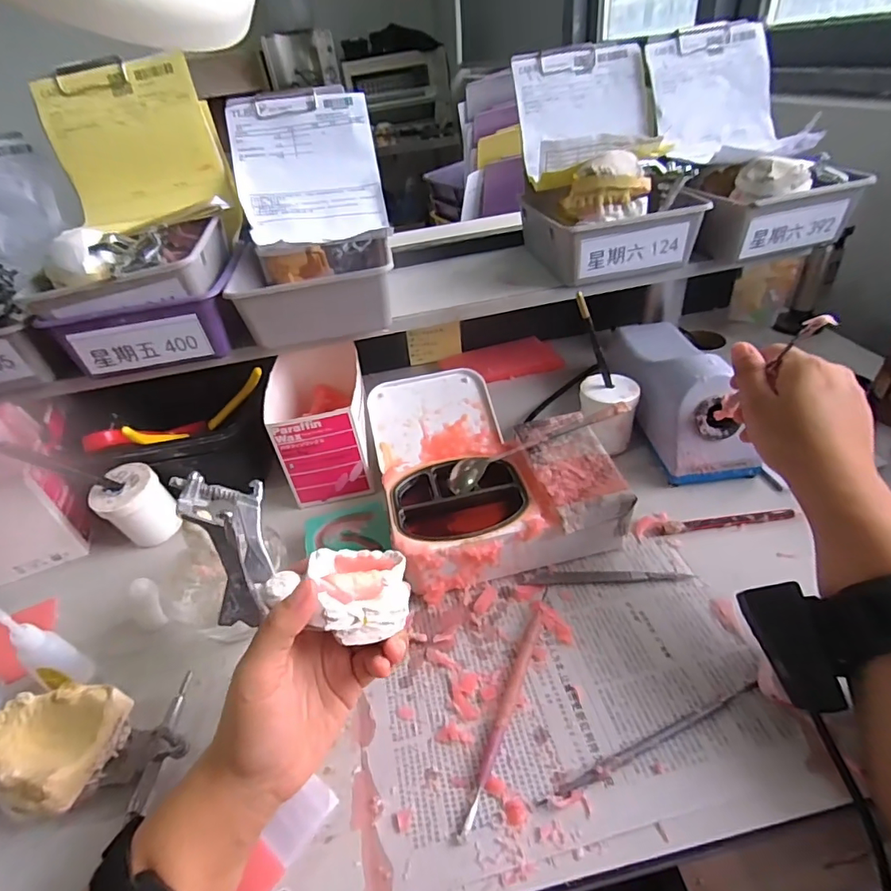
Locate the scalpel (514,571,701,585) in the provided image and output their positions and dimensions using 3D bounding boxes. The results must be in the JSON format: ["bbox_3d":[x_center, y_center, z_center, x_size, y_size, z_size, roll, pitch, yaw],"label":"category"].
[{"bbox_3d":[0.126,0.105,0.398,0.131,0.012,0.012,1,38,1],"label":"scalpel"}]

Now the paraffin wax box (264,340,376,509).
[{"bbox_3d":[-0.131,-0.034,0.538,0.090,0.094,0.173,-12,39,-6],"label":"paraffin wax box"}]

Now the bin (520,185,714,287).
[{"bbox_3d":[0.173,-0.241,0.551,0.148,0.060,0.161,-14,39,-6],"label":"bin"}]

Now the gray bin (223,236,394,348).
[{"bbox_3d":[-0.133,-0.161,0.506,0.150,0.073,0.137,-12,38,-3],"label":"gray bin"}]

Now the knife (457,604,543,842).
[{"bbox_3d":[0.042,0.168,0.330,0.011,0.008,0.156,9,42,22],"label":"knife"}]

